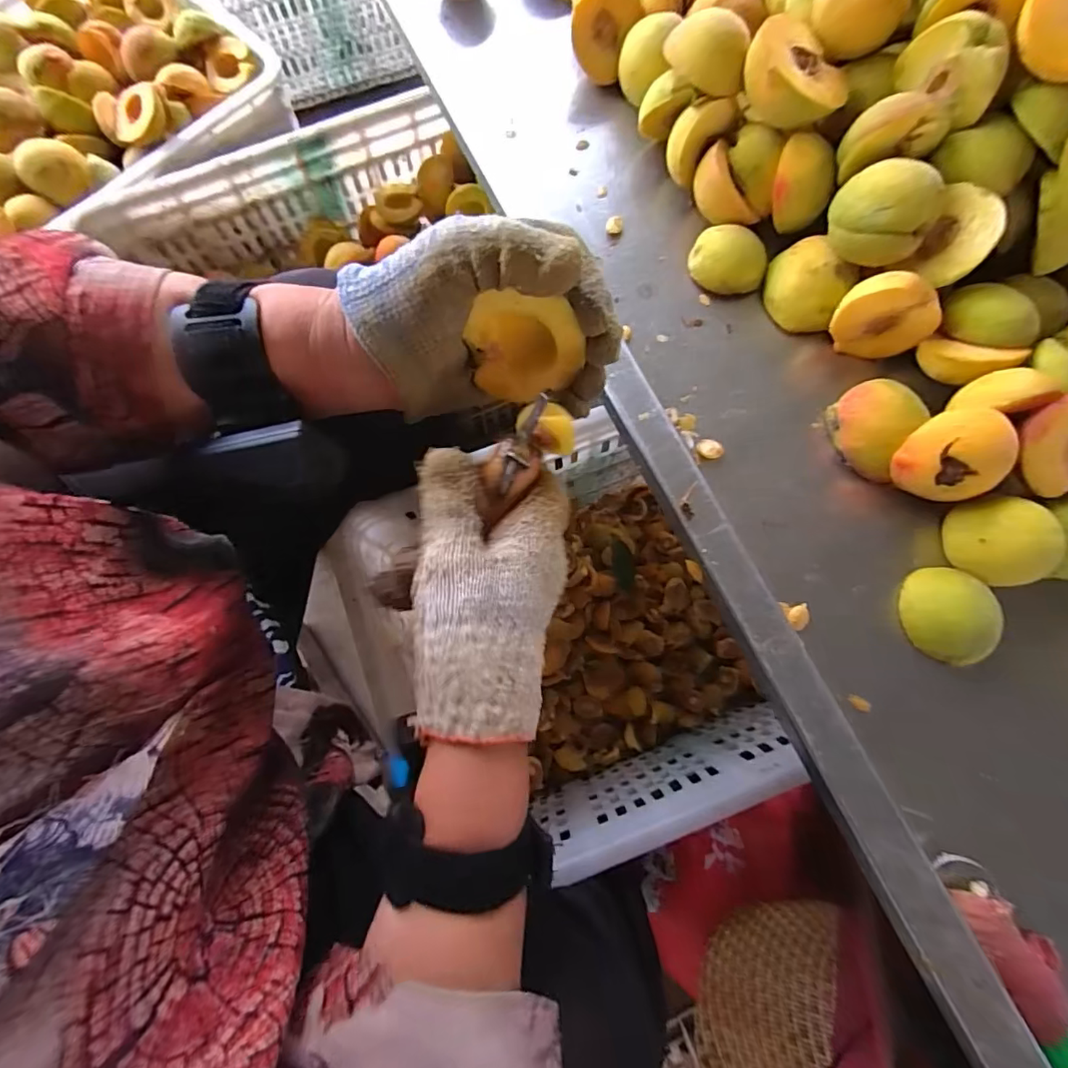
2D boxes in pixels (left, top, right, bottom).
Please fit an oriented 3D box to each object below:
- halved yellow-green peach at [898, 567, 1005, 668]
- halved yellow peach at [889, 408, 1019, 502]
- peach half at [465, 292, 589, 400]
[{"bbox_3d":[0.257,0.050,0.331,0.047,0.024,0.058,-5,76,0],"label":"halved yellow-green peach"},{"bbox_3d":[0.256,-0.048,0.329,0.051,0.037,0.054,0,93,-6],"label":"halved yellow peach"},{"bbox_3d":[-0.004,-0.090,0.251,0.046,0.050,0.026,1,49,5],"label":"peach half"}]

